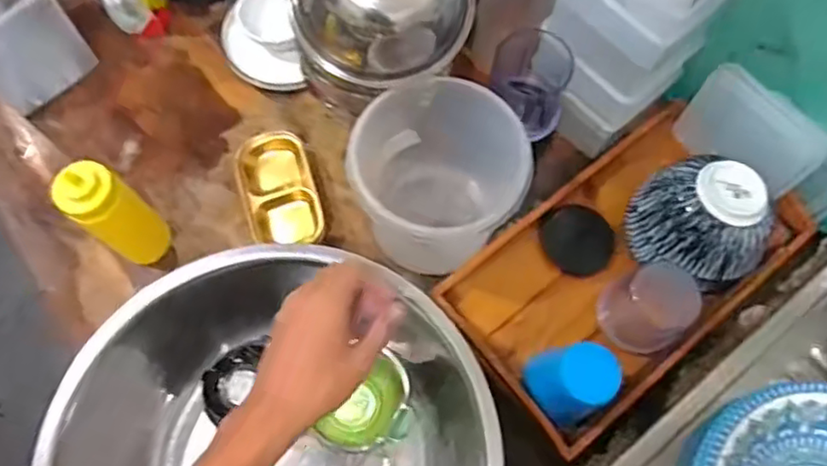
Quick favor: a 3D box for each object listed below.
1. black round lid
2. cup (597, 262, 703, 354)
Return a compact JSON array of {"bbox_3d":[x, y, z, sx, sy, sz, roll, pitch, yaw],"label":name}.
[{"bbox_3d":[0.190,0.007,0.732,0.073,0.020,0.082,-34,73,-12],"label":"black round lid"},{"bbox_3d":[0.248,0.076,0.659,0.083,0.088,0.080,0,69,0],"label":"cup"}]

